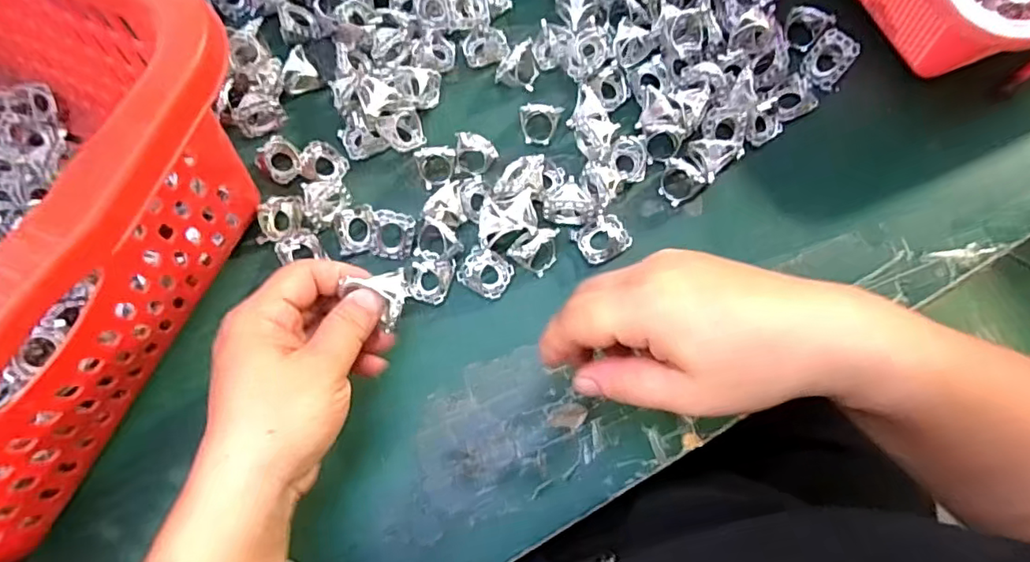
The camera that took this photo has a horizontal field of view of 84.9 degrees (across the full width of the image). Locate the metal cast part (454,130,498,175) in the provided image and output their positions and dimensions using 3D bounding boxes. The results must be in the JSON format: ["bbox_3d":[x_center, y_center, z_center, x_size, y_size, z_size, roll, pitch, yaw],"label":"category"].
[{"bbox_3d":[-0.024,-0.081,0.358,0.026,0.023,0.022,5,71,3],"label":"metal cast part"}]

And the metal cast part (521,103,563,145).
[{"bbox_3d":[0.016,-0.101,0.361,0.026,0.025,0.016,8,71,4],"label":"metal cast part"}]

